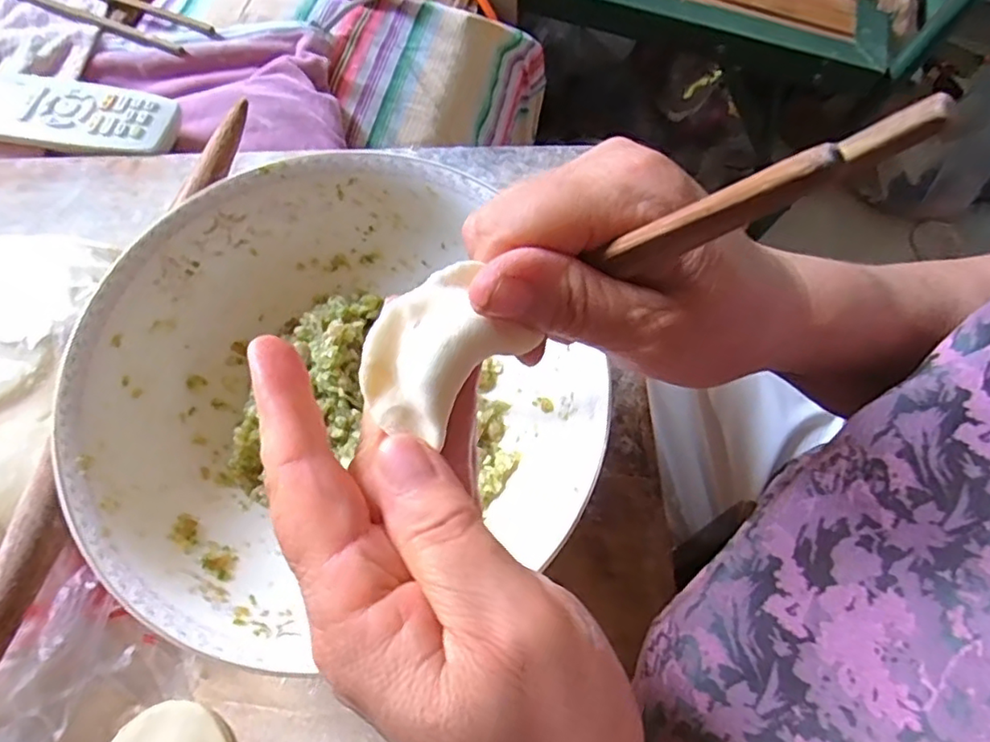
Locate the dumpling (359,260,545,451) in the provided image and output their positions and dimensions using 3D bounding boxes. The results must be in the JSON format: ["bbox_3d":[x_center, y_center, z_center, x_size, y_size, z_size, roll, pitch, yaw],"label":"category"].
[{"bbox_3d":[-0.016,-0.005,0.167,0.035,0.015,0.045,34,70,13],"label":"dumpling"}]

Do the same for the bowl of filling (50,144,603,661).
[{"bbox_3d":[-0.074,0.006,0.275,0.201,0.059,0.209,2,70,-5],"label":"bowl of filling"}]

